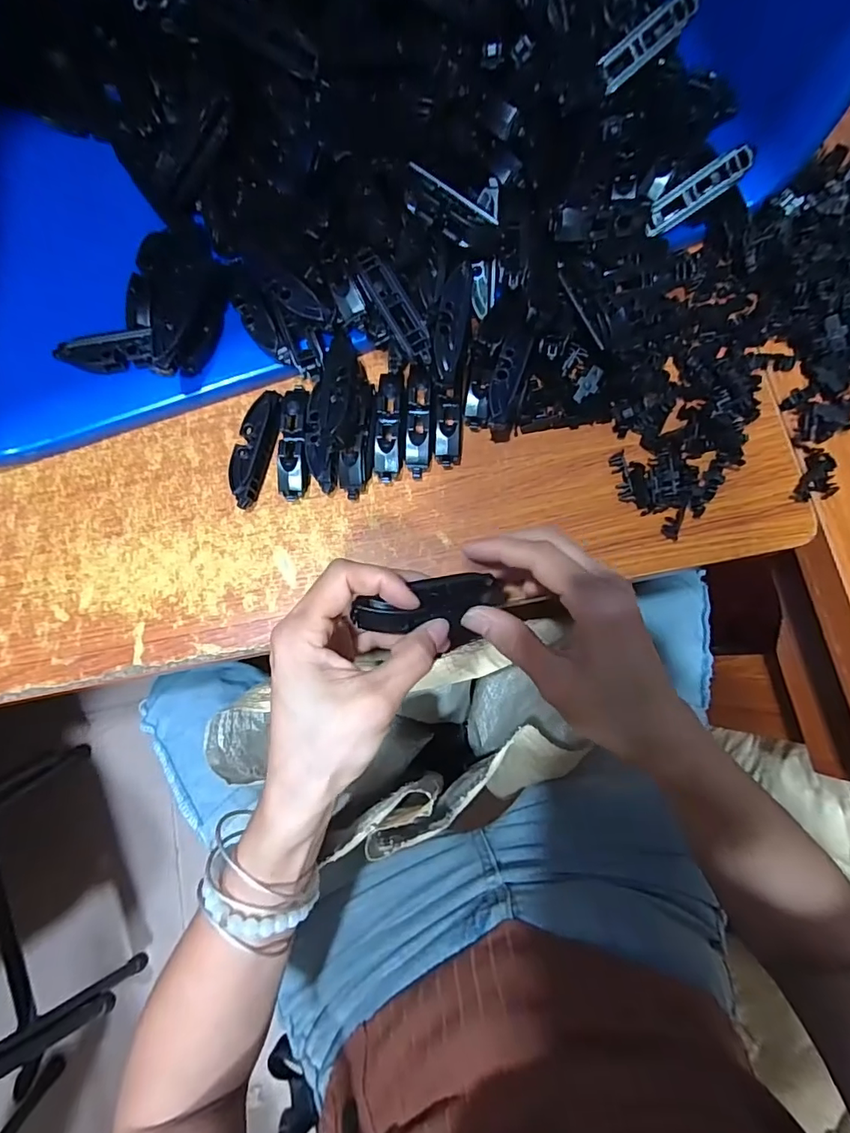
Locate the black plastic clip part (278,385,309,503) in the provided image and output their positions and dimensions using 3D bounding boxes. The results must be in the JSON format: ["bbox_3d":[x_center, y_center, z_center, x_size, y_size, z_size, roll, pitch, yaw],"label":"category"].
[{"bbox_3d":[-0.087,-0.084,0.336,0.019,0.018,0.076,-1,80,-1],"label":"black plastic clip part"}]

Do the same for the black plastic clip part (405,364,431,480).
[{"bbox_3d":[-0.005,-0.098,0.339,0.017,0.021,0.072,1,80,-1],"label":"black plastic clip part"}]

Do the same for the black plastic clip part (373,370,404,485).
[{"bbox_3d":[-0.024,-0.096,0.337,0.019,0.022,0.071,0,80,-1],"label":"black plastic clip part"}]

